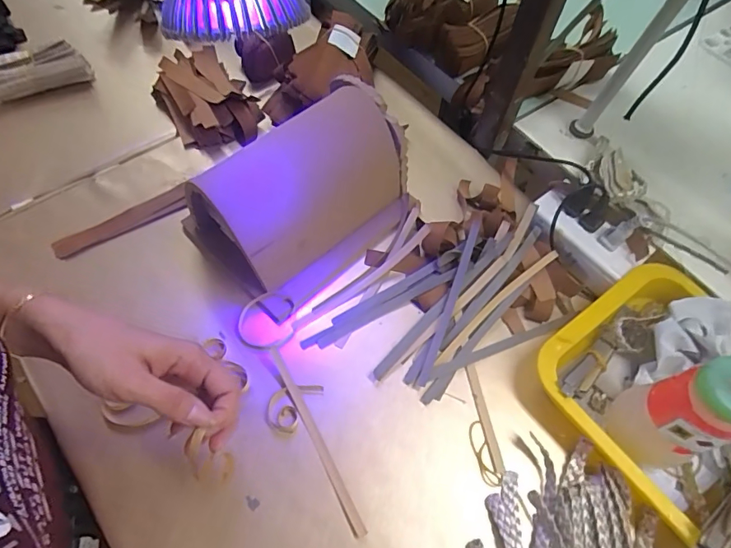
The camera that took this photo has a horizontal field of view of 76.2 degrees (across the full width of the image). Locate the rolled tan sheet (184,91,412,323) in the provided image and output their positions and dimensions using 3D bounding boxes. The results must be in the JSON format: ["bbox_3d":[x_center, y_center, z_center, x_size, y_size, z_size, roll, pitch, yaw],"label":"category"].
[{"bbox_3d":[-0.056,-0.076,0.456,0.209,0.118,0.137,-34,68,-19],"label":"rolled tan sheet"}]

